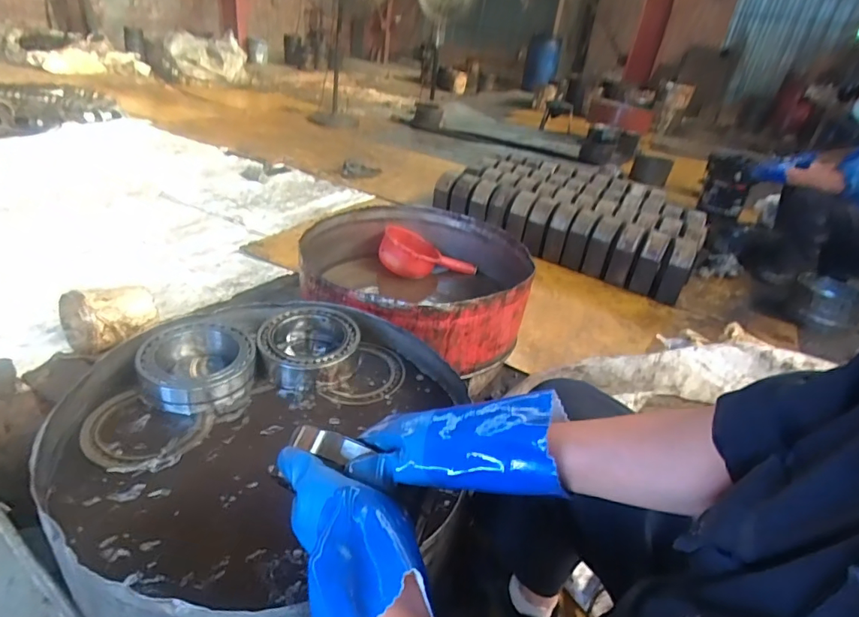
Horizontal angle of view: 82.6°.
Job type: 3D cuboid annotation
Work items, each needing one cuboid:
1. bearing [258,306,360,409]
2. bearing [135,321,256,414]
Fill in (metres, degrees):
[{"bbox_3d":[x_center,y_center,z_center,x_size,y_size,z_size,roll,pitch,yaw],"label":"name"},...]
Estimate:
[{"bbox_3d":[-0.220,0.070,0.855,0.167,0.064,0.179,22,33,22],"label":"bearing"},{"bbox_3d":[-0.371,0.091,0.790,0.169,0.058,0.170,-1,31,-16],"label":"bearing"}]

